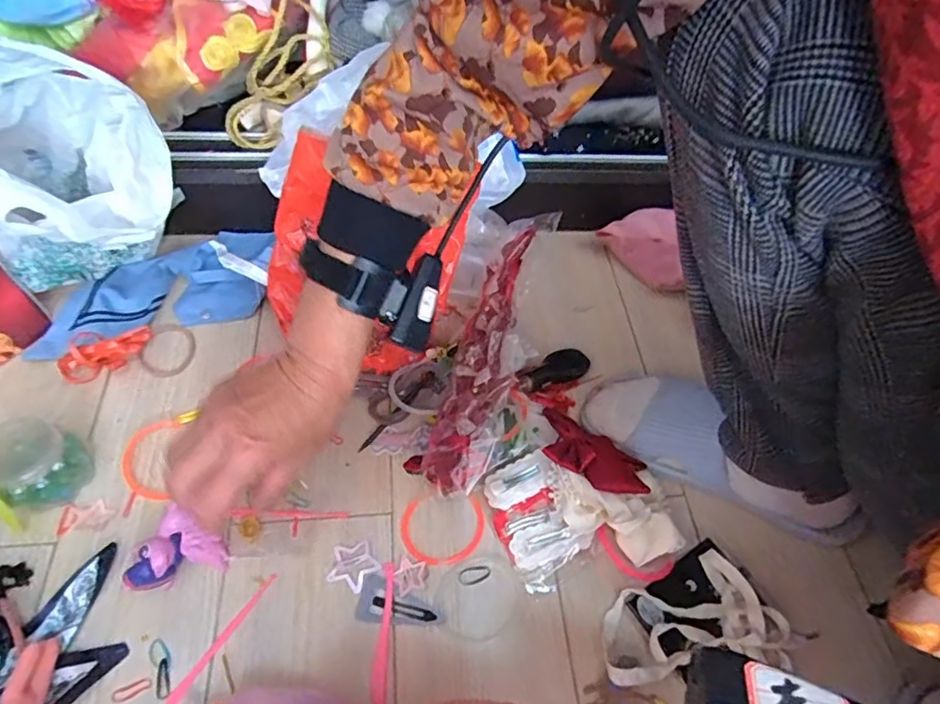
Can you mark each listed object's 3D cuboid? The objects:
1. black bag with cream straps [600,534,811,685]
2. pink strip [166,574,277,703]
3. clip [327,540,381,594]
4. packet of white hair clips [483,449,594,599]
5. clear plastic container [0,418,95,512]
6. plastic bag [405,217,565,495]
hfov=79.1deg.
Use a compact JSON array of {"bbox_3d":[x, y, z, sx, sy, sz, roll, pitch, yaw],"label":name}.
[{"bbox_3d":[0.173,0.211,0.432,0.153,0.025,0.095,-22,60,-19],"label":"black bag with cream straps"},{"bbox_3d":[-0.182,0.211,0.418,0.010,0.004,0.106,29,58,14],"label":"pink strip"},{"bbox_3d":[-0.091,0.169,0.452,0.038,0.005,0.039,4,55,-2],"label":"clip"},{"bbox_3d":[0.054,0.138,0.471,0.068,0.017,0.096,-34,80,-1],"label":"packet of white hair clips"},{"bbox_3d":[-0.344,0.087,0.449,0.055,0.059,0.059,2,55,-4],"label":"clear plastic container"},{"bbox_3d":[0.018,-0.003,0.513,0.069,0.056,0.265,16,68,6],"label":"plastic bag"}]

